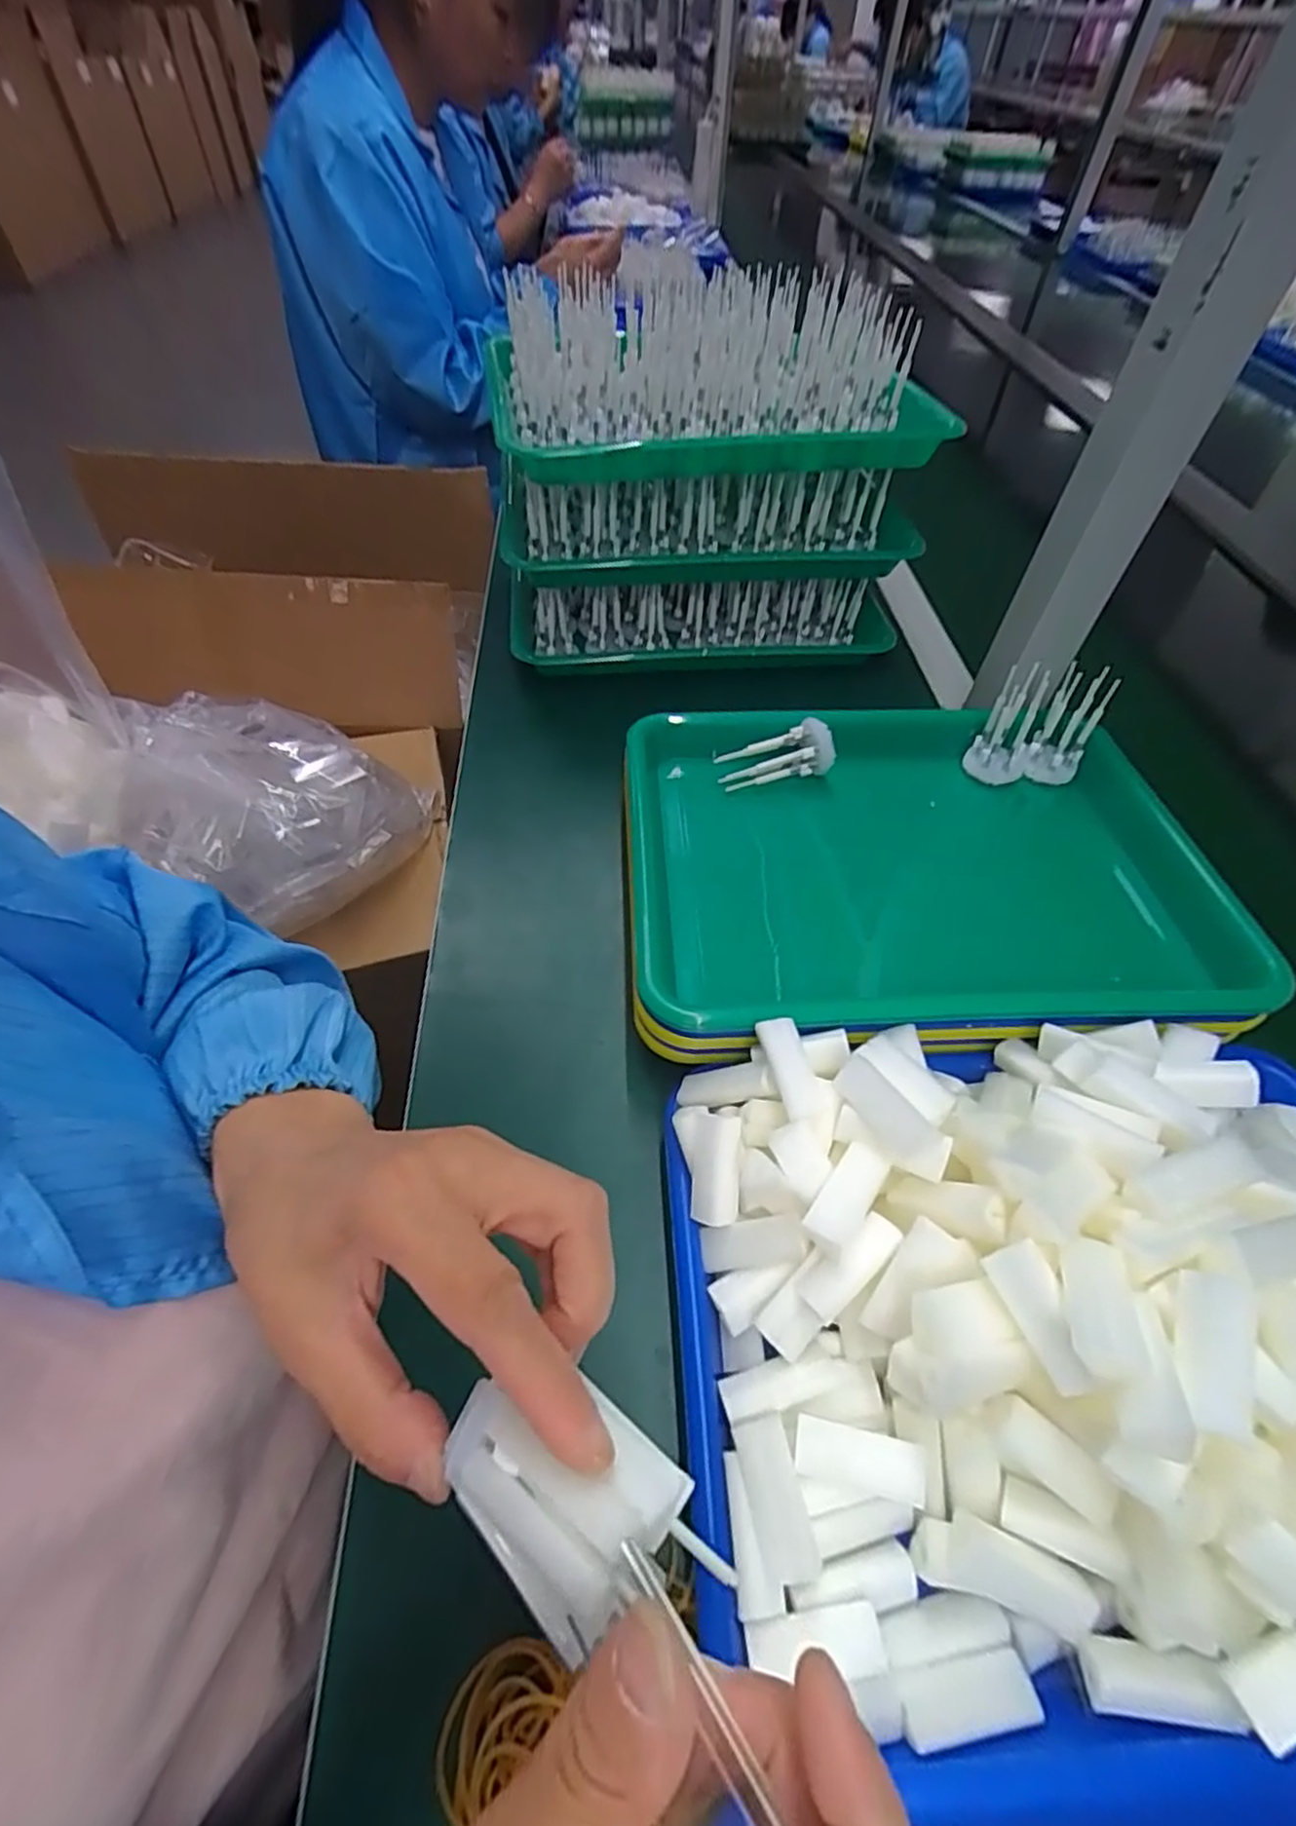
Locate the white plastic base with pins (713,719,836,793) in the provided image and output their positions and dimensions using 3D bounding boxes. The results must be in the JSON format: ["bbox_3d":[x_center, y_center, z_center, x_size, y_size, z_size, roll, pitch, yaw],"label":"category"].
[{"bbox_3d":[0.086,-0.103,0.473,0.076,0.030,0.020,-16,53,8],"label":"white plastic base with pins"}]

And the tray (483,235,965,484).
[{"bbox_3d":[0.051,-0.406,0.520,0.310,0.074,0.222,-4,53,-6],"label":"tray"}]

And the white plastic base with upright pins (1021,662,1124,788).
[{"bbox_3d":[0.280,-0.121,0.467,0.036,0.075,0.030,31,57,20],"label":"white plastic base with upright pins"}]

